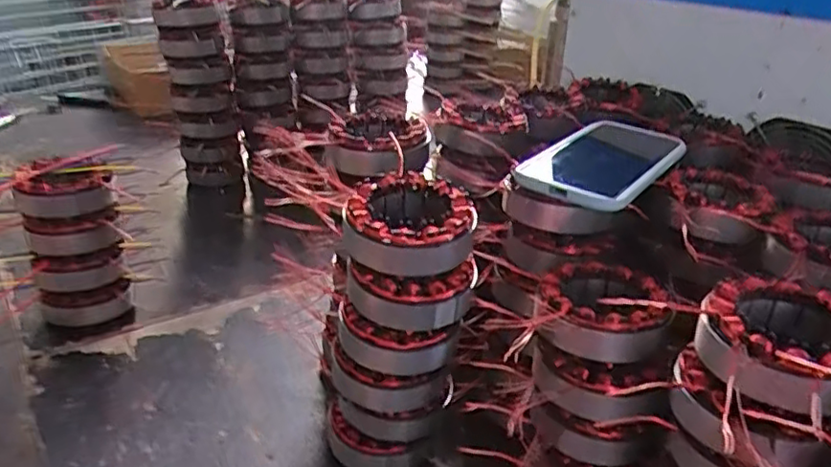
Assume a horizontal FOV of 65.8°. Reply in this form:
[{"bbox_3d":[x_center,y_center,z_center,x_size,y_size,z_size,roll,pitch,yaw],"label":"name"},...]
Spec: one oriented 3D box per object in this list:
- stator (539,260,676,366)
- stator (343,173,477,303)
[{"bbox_3d":[0.127,0.049,0.429,0.082,0.035,0.092,6,28,9],"label":"stator"},{"bbox_3d":[-0.005,0.001,0.442,0.092,0.053,0.086,2,28,2],"label":"stator"}]

